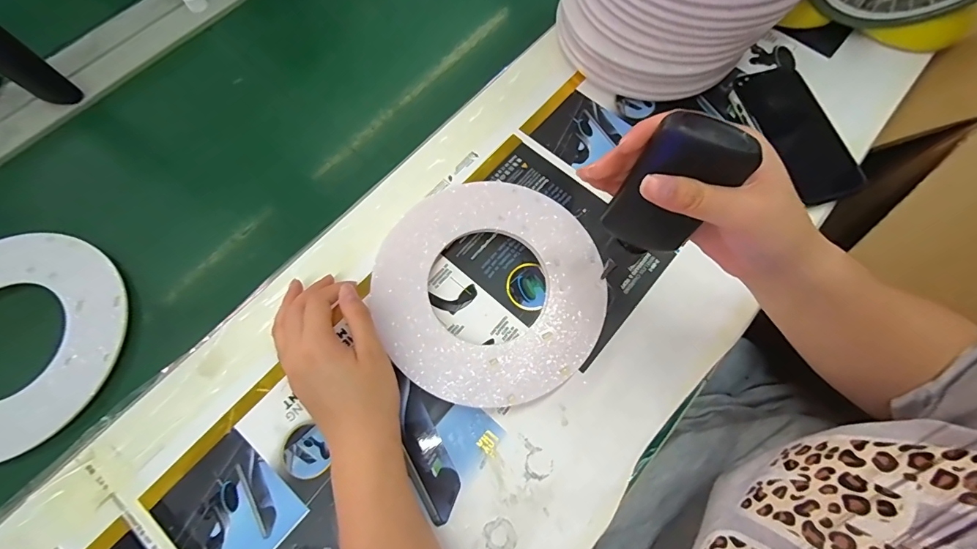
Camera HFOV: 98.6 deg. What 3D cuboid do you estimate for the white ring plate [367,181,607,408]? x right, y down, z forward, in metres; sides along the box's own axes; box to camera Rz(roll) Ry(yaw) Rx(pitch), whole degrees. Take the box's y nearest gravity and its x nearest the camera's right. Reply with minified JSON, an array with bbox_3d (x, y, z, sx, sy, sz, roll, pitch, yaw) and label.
[{"bbox_3d":[0.002,0.009,0.356,0.189,0.008,0.188,-37,75,-11],"label":"white ring plate"}]

